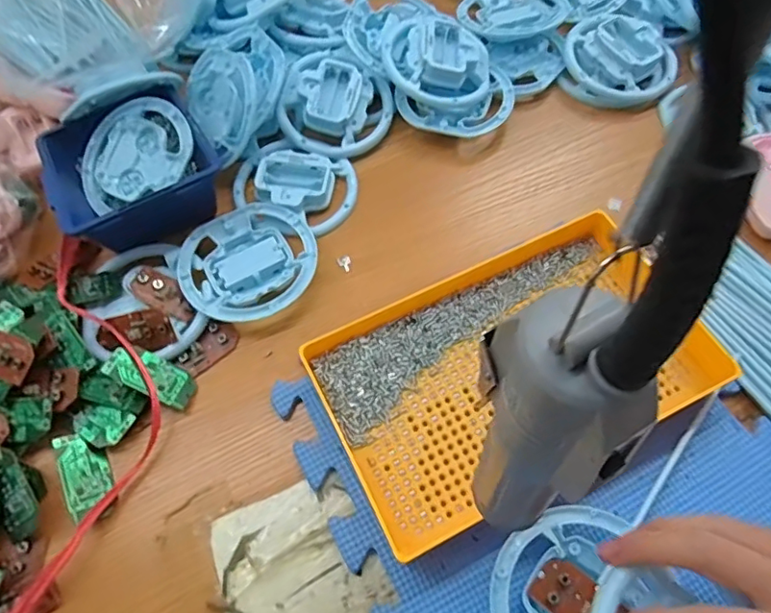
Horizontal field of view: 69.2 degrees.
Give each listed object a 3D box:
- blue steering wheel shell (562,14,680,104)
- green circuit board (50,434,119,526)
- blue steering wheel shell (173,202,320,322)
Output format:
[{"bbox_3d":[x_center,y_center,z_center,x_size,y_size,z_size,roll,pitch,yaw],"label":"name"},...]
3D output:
[{"bbox_3d":[0.219,-0.232,0.524,0.102,0.038,0.089,21,65,12],"label":"blue steering wheel shell"},{"bbox_3d":[-0.199,0.112,0.371,0.029,0.008,0.059,-10,58,-41],"label":"green circuit board"},{"bbox_3d":[-0.104,-0.032,0.436,0.105,0.020,0.098,-2,63,3],"label":"blue steering wheel shell"}]

